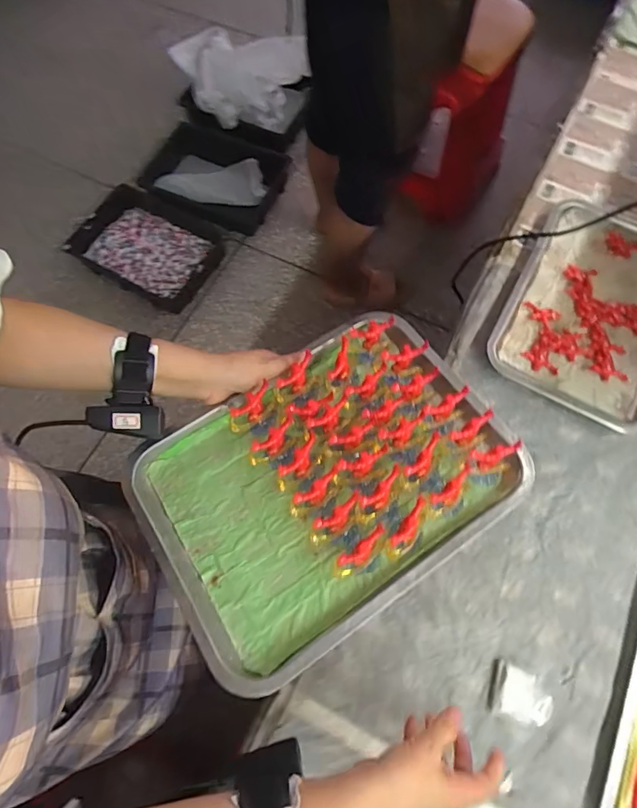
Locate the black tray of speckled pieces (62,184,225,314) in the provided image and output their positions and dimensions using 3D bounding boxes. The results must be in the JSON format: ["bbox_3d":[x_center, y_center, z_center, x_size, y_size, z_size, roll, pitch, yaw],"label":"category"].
[{"bbox_3d":[-0.555,-0.516,1.558,0.461,0.076,0.318,26,76,12],"label":"black tray of speckled pieces"}]

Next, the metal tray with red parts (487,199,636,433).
[{"bbox_3d":[0.371,-0.129,0.624,0.215,0.020,0.304,26,73,10],"label":"metal tray with red parts"}]

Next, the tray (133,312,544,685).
[{"bbox_3d":[0.008,0.068,0.464,0.334,0.054,0.251,-34,73,-10],"label":"tray"}]

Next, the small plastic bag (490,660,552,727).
[{"bbox_3d":[0.200,0.290,0.469,0.046,0.034,0.047,17,72,8],"label":"small plastic bag"}]

